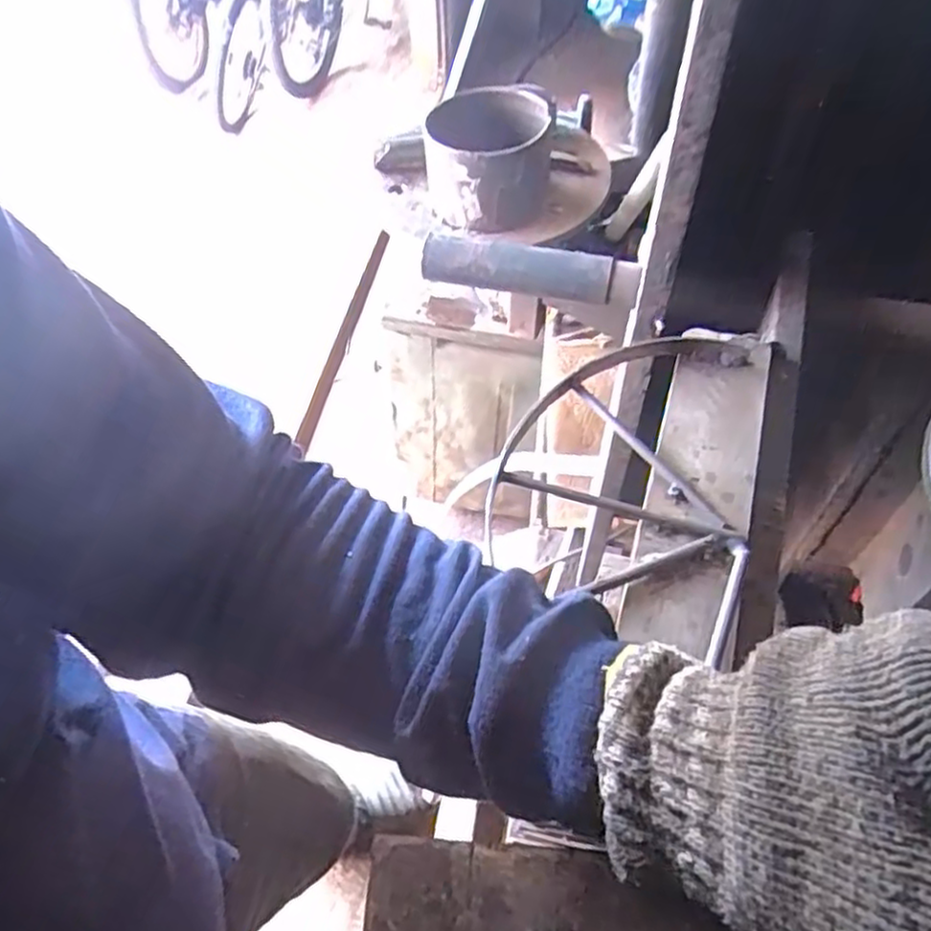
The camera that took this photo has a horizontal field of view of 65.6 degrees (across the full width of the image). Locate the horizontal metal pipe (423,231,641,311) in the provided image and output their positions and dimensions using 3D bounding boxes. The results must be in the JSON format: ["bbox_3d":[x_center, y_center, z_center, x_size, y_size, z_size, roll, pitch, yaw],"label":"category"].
[{"bbox_3d":[0.047,-0.141,0.524,0.155,0.034,0.028,8,54,8],"label":"horizontal metal pipe"}]

